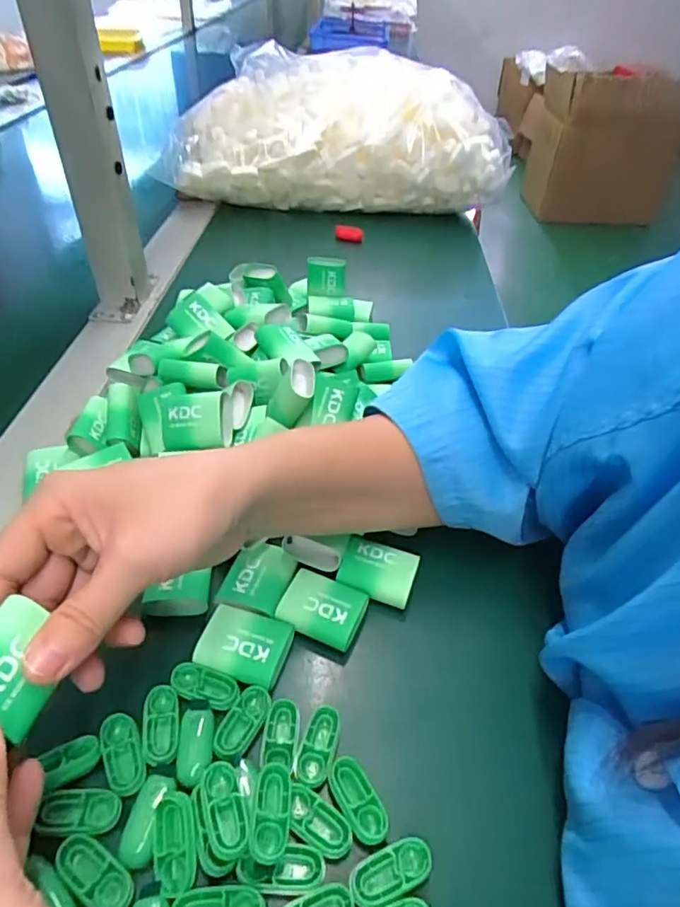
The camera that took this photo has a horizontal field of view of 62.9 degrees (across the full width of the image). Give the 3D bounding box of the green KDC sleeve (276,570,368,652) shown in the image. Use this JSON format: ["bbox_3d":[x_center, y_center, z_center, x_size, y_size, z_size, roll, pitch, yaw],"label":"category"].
[{"bbox_3d":[-0.009,0.083,0.301,0.044,0.009,0.033,17,44,14],"label":"green KDC sleeve"}]

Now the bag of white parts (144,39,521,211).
[{"bbox_3d":[-0.008,-0.428,0.741,0.439,0.152,0.196,-3,43,-8],"label":"bag of white parts"}]

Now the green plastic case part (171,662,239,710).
[{"bbox_3d":[-0.065,0.112,0.270,0.033,0.004,0.016,15,43,13],"label":"green plastic case part"}]

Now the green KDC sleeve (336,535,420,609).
[{"bbox_3d":[0.022,0.067,0.320,0.041,0.012,0.032,13,43,11],"label":"green KDC sleeve"}]

